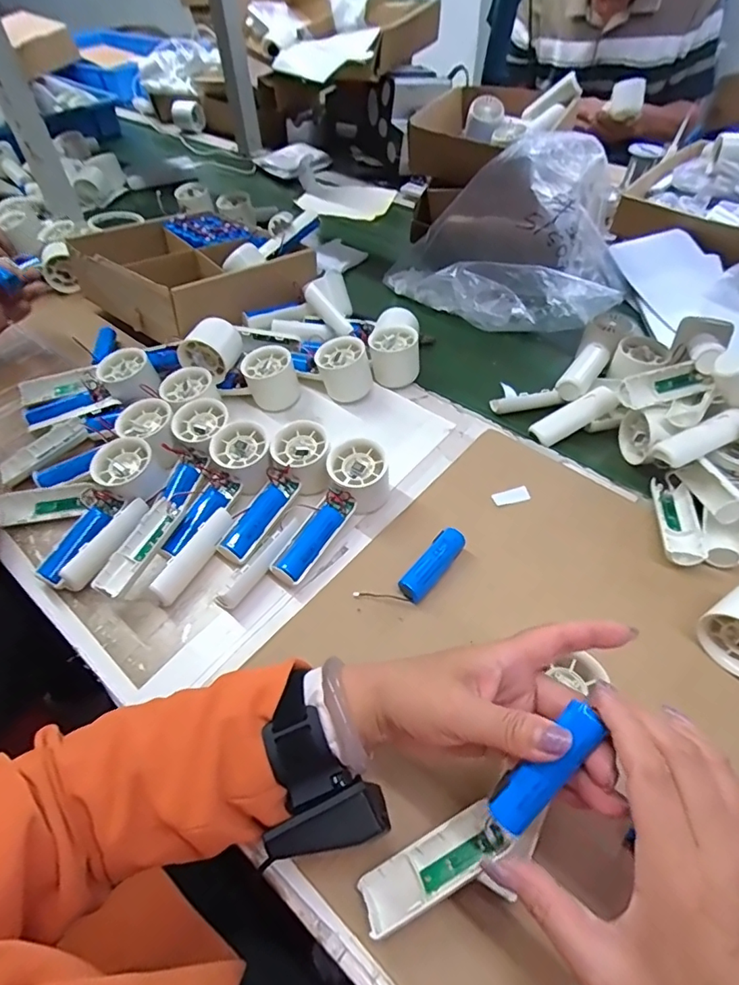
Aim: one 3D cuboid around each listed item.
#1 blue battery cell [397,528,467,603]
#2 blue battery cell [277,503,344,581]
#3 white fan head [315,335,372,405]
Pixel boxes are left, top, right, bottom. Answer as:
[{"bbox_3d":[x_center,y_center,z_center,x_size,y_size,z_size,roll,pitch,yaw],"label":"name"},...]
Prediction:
[{"bbox_3d":[0.056,0.063,0.454,0.023,0.020,0.074,34,59,26],"label":"blue battery cell"},{"bbox_3d":[-0.053,0.048,0.470,0.028,0.028,0.076,25,56,21],"label":"blue battery cell"},{"bbox_3d":[-0.030,-0.142,0.596,0.056,0.058,0.048,-15,52,-10],"label":"white fan head"}]

